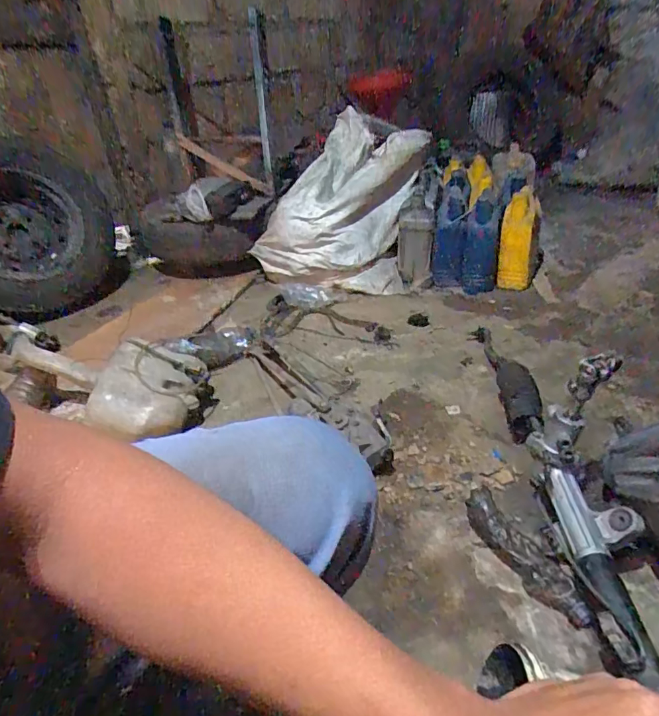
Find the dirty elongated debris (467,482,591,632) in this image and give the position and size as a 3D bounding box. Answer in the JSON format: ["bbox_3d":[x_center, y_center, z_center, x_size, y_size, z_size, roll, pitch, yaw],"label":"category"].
[{"bbox_3d":[0.295,0.297,0.709,0.047,0.033,0.218,-24,51,-26],"label":"dirty elongated debris"}]

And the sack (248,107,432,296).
[{"bbox_3d":[0.048,-0.534,1.668,0.481,0.476,0.541,12,37,24],"label":"sack"}]

